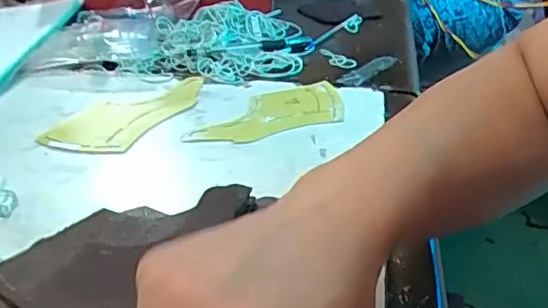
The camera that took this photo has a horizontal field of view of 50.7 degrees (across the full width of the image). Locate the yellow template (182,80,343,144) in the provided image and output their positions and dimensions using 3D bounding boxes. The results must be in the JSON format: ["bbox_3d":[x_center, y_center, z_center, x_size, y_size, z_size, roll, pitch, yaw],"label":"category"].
[{"bbox_3d":[-0.007,-0.036,0.497,0.145,0.005,0.073,-12,35,-18],"label":"yellow template"}]

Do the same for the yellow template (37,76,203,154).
[{"bbox_3d":[-0.118,-0.036,0.498,0.070,0.008,0.150,22,38,28],"label":"yellow template"}]

